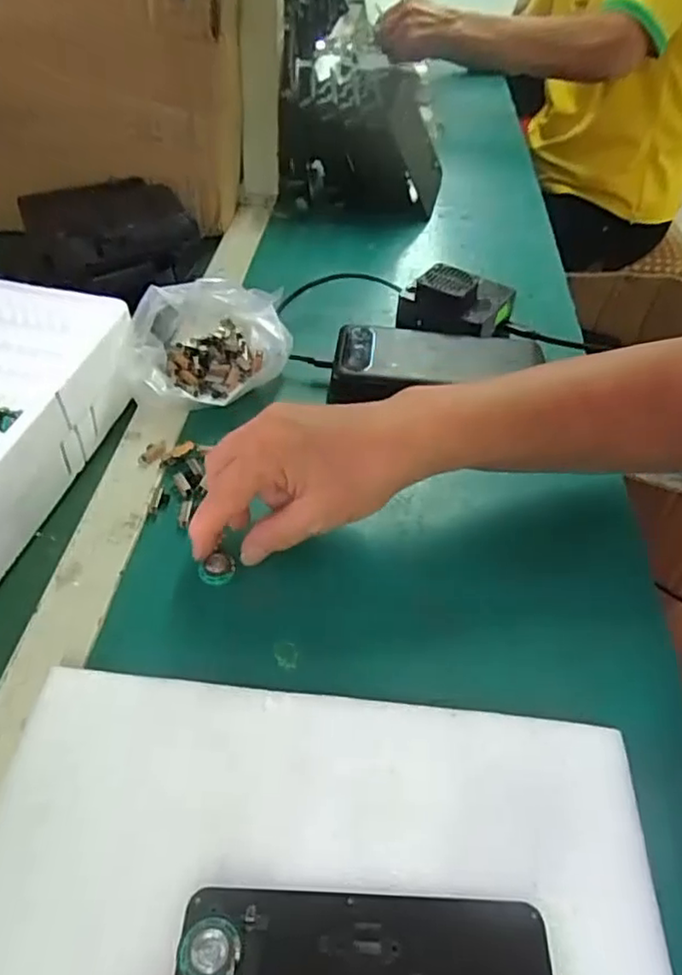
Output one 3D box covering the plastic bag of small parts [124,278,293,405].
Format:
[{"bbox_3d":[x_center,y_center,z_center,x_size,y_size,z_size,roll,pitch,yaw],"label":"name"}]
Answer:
[{"bbox_3d":[-0.094,-0.109,0.469,0.107,0.068,0.101,3,45,0],"label":"plastic bag of small parts"}]

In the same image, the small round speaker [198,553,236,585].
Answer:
[{"bbox_3d":[-0.069,0.046,0.360,0.020,0.008,0.015,-21,50,-22],"label":"small round speaker"}]

